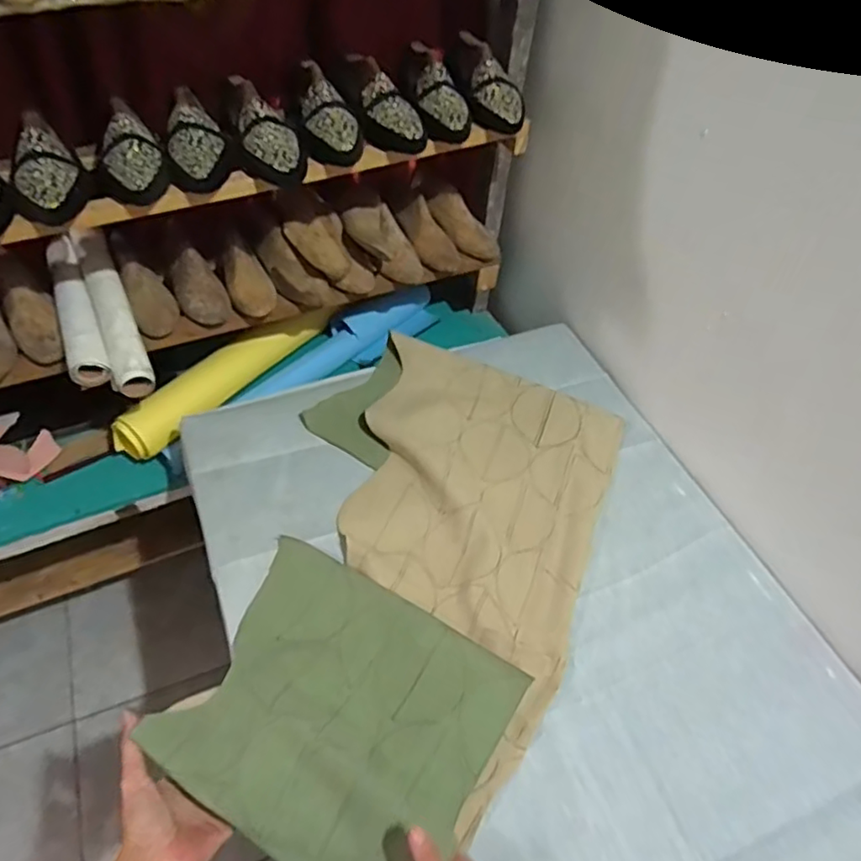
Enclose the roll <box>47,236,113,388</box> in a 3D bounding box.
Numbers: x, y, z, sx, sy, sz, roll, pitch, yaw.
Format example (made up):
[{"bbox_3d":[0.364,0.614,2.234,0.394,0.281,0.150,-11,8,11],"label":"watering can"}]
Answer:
[{"bbox_3d":[-0.548,-0.187,0.962,0.056,0.041,0.310,-20,56,-19],"label":"roll"}]

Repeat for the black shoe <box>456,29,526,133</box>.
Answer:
[{"bbox_3d":[0.077,-0.541,0.973,0.085,0.071,0.210,-18,72,-17],"label":"black shoe"}]

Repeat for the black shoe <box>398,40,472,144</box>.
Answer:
[{"bbox_3d":[-0.003,-0.521,0.943,0.075,0.073,0.196,-19,68,-18],"label":"black shoe"}]

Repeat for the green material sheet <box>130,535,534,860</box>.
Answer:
[{"bbox_3d":[-0.100,0.288,0.667,0.337,0.091,0.281,27,55,16],"label":"green material sheet"}]

